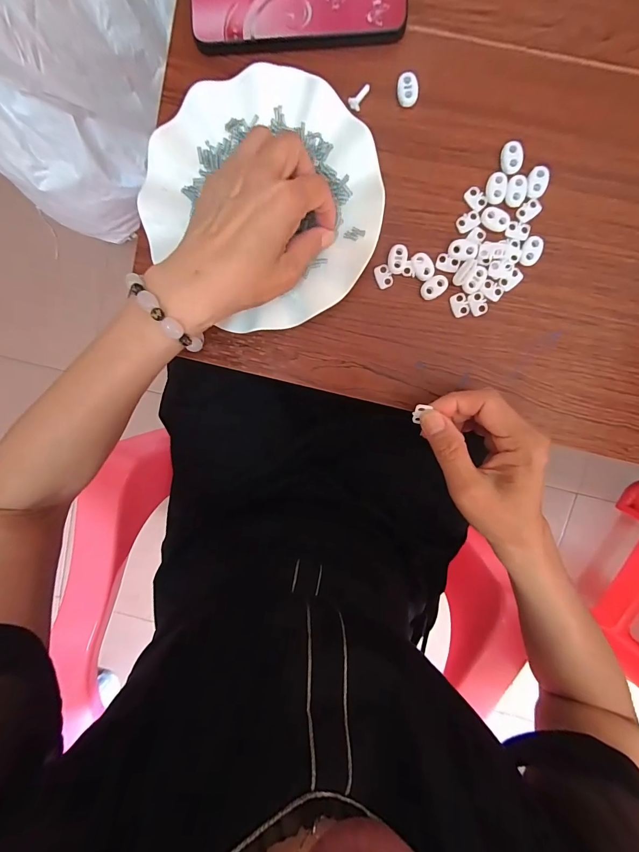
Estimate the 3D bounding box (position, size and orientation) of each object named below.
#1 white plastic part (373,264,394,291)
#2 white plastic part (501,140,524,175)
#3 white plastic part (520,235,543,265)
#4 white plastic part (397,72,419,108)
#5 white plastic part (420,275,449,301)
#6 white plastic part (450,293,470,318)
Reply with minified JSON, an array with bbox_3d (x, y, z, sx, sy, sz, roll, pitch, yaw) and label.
[{"bbox_3d":[0.053,-0.125,0.295,0.013,0.004,0.019,-25,95,7],"label":"white plastic part"},{"bbox_3d":[0.151,-0.210,0.277,0.015,0.004,0.023,-4,97,4],"label":"white plastic part"},{"bbox_3d":[0.171,-0.141,0.285,0.015,0.005,0.022,8,98,3],"label":"white plastic part"},{"bbox_3d":[0.069,-0.263,0.277,0.016,0.004,0.022,2,97,4],"label":"white plastic part"},{"bbox_3d":[0.095,-0.115,0.293,0.023,0.004,0.015,-38,93,8],"label":"white plastic part"},{"bbox_3d":[0.117,-0.101,0.293,0.014,0.004,0.018,-20,96,6],"label":"white plastic part"}]

